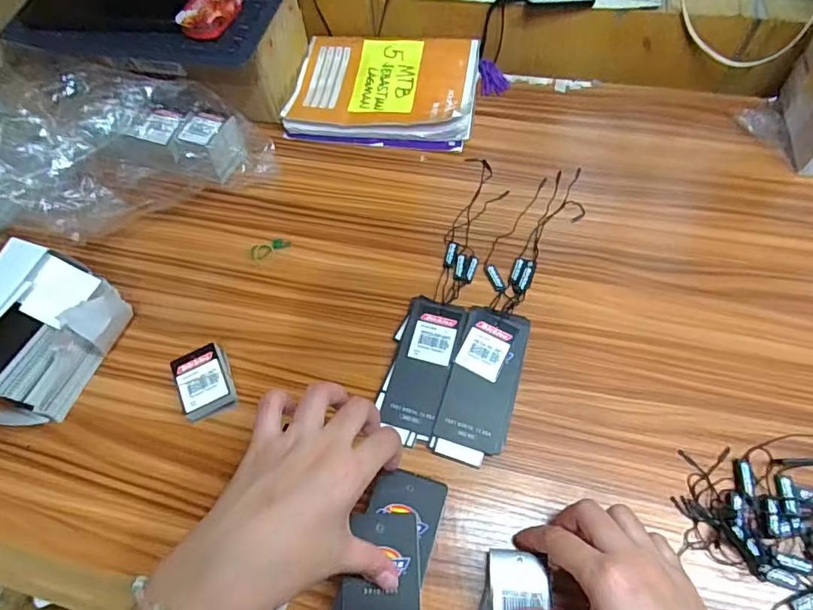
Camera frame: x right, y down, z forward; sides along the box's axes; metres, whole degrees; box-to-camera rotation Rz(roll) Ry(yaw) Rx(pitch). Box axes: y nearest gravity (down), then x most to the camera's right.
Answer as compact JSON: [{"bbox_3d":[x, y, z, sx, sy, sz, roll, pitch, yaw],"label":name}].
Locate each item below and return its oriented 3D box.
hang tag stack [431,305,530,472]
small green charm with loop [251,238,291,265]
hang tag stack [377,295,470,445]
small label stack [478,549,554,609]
[{"bbox_3d":[0.061,0.061,0.398,0.054,0.015,0.126,13,63,11],"label":"hang tag stack"},{"bbox_3d":[-0.133,-0.055,0.485,0.038,0.013,0.014,-37,65,-15],"label":"small green charm with loop"},{"bbox_3d":[0.012,0.048,0.410,0.052,0.012,0.119,15,63,12],"label":"hang tag stack"},{"bbox_3d":[0.069,0.193,0.323,0.042,0.015,0.061,13,63,11],"label":"small label stack"}]

